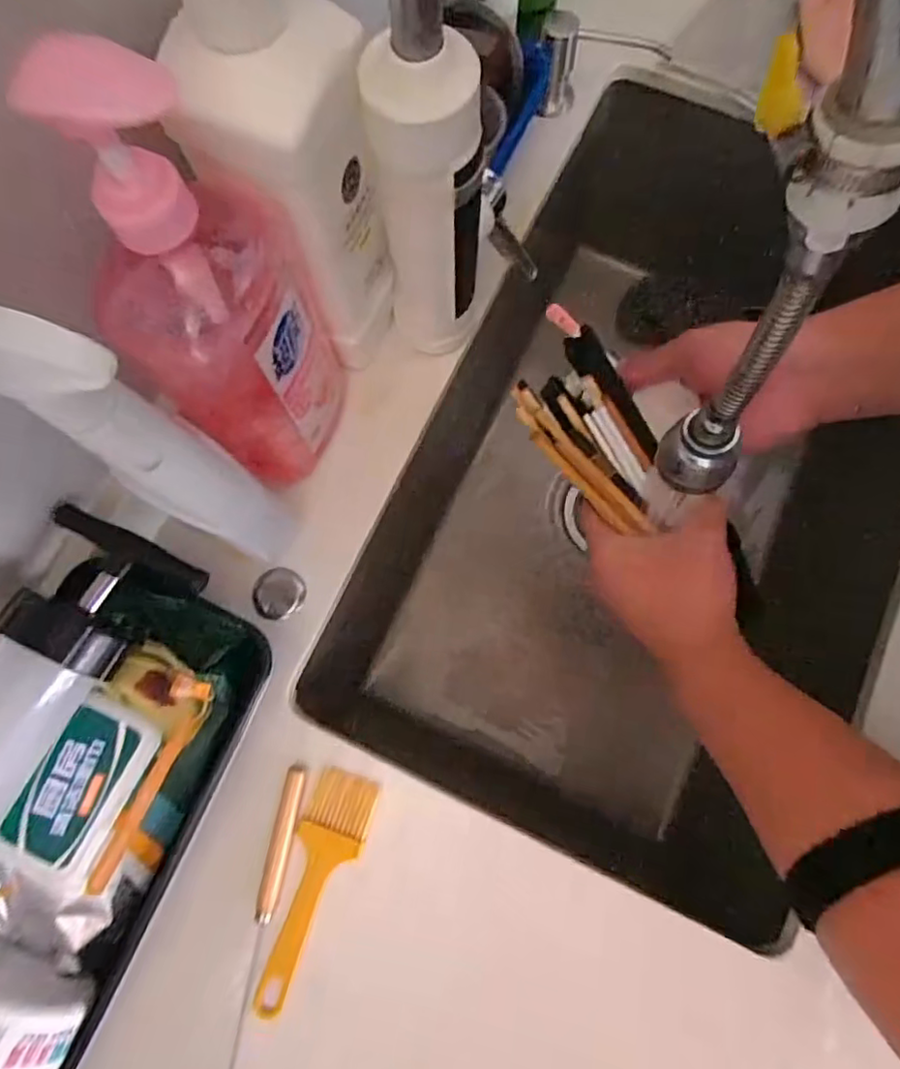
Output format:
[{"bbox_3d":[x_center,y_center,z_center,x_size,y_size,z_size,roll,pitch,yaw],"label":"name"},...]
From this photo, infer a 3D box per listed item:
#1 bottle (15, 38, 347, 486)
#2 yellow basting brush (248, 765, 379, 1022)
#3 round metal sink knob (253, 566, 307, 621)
[{"bbox_3d":[-0.111,-0.113,0.306,0.052,0.239,0.106,18,78,5],"label":"bottle"},{"bbox_3d":[-0.086,0.221,0.373,0.041,0.010,0.141,19,78,5],"label":"yellow basting brush"},{"bbox_3d":[-0.120,0.041,0.422,0.034,0.018,0.034,0,77,1],"label":"round metal sink knob"}]

